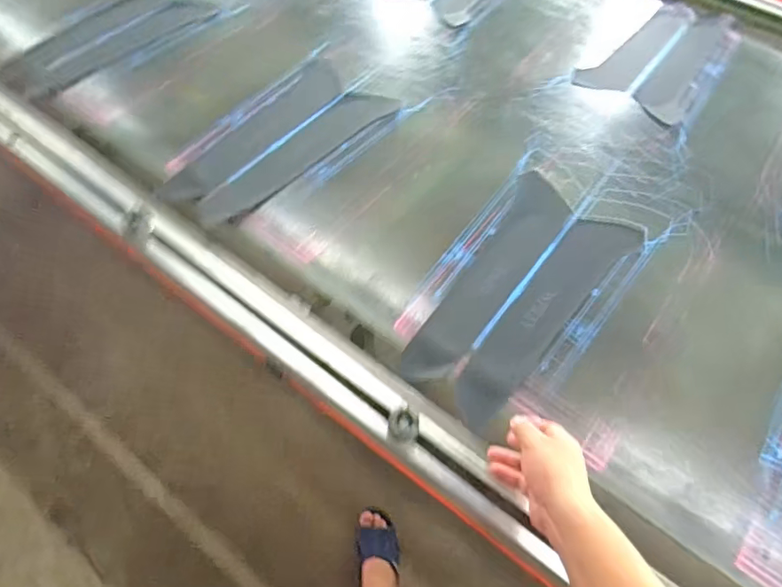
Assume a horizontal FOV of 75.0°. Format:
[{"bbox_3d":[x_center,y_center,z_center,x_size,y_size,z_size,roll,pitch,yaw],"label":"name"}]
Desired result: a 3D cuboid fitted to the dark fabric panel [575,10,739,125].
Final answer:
[{"bbox_3d":[0.588,-0.511,1.092,0.212,0.026,0.400,35,65,20],"label":"dark fabric panel"}]

